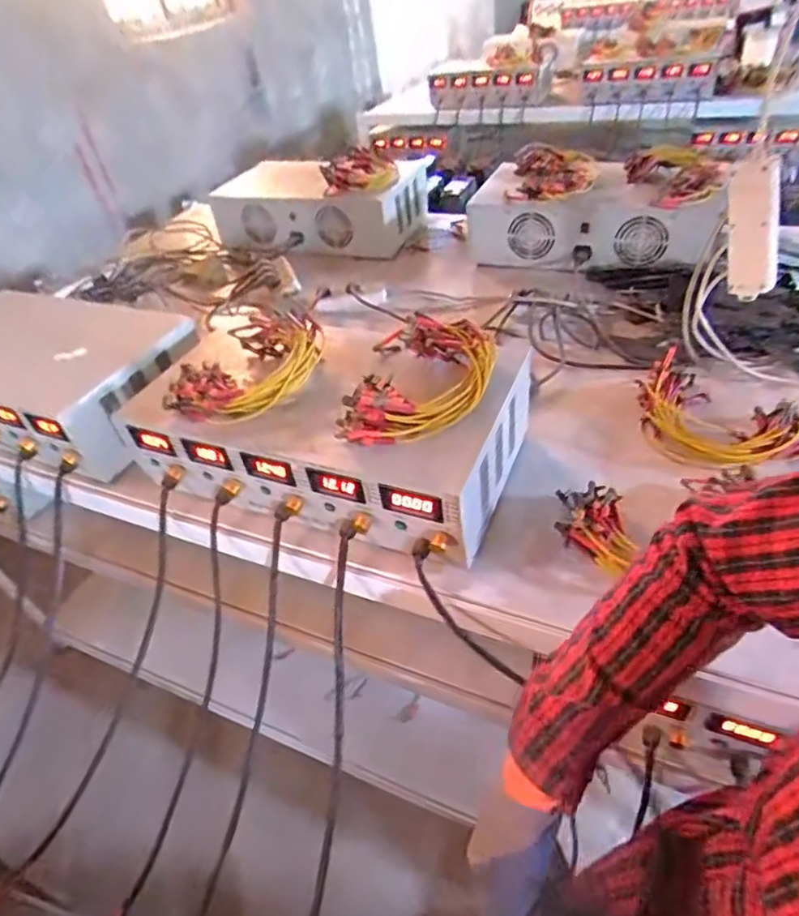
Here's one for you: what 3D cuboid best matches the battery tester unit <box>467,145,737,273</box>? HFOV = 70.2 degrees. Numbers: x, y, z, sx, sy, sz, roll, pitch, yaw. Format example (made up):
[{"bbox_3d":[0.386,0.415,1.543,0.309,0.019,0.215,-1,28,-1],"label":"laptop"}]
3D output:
[{"bbox_3d":[0.434,-0.551,1.261,0.516,0.181,0.261,17,48,25],"label":"battery tester unit"}]

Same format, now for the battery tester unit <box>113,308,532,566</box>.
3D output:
[{"bbox_3d":[-0.109,-0.054,0.800,0.495,0.190,0.275,11,46,20],"label":"battery tester unit"}]

